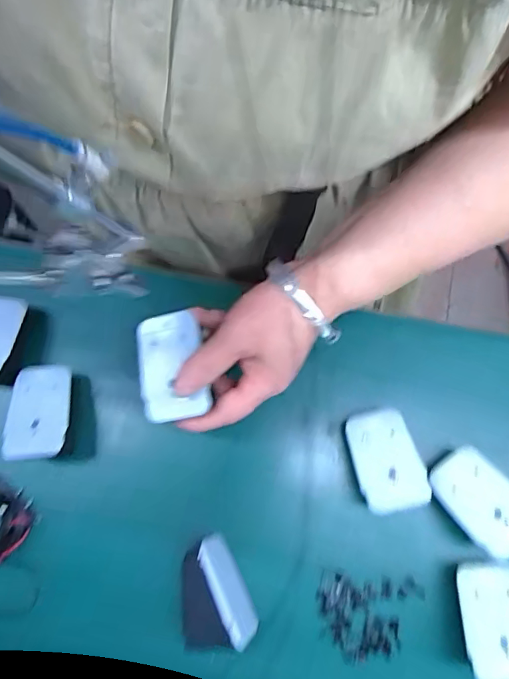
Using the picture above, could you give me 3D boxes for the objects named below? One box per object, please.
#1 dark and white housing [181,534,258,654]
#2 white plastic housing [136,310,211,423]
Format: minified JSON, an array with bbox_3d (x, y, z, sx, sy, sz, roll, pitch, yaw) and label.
[{"bbox_3d":[-0.030,0.175,0.366,0.048,0.041,0.067,-17,76,-3],"label":"dark and white housing"},{"bbox_3d":[-0.055,0.018,0.348,0.044,0.013,0.069,-11,76,-1],"label":"white plastic housing"}]

